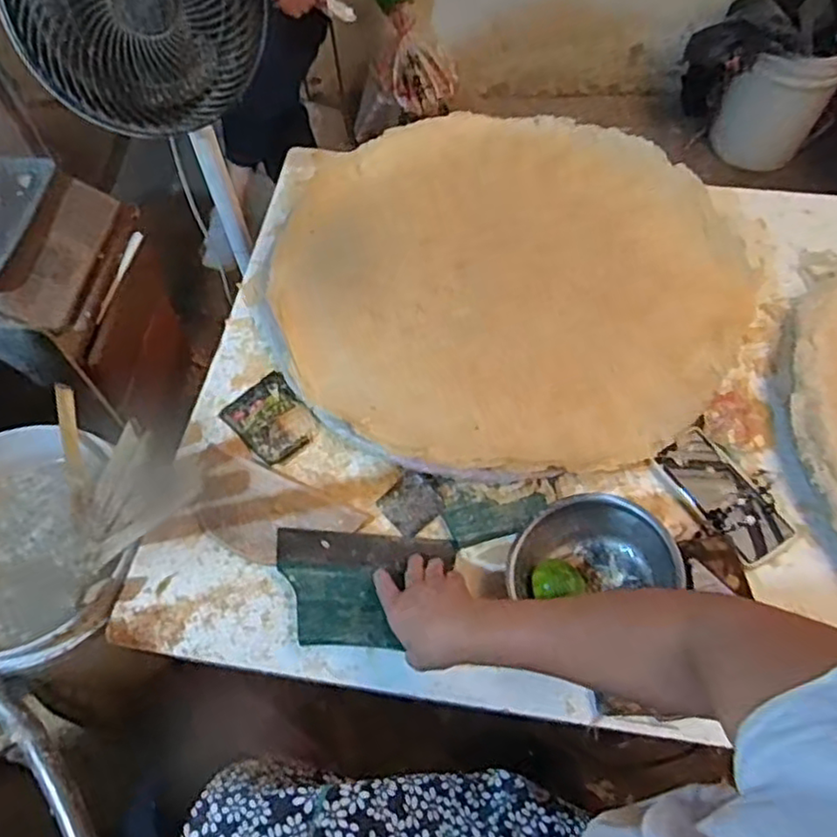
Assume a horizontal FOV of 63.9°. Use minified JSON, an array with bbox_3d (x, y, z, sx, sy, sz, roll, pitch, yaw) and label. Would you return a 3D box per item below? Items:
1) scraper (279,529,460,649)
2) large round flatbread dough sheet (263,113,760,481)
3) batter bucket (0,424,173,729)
[{"bbox_3d":[-0.060,0.180,0.717,0.188,0.020,0.123,2,60,3],"label":"scraper"},{"bbox_3d":[0.114,-0.196,0.909,0.592,0.036,0.598,-1,60,1],"label":"large round flatbread dough sheet"},{"bbox_3d":[-0.462,0.215,0.933,0.282,0.390,0.327,-5,60,-1],"label":"batter bucket"}]

